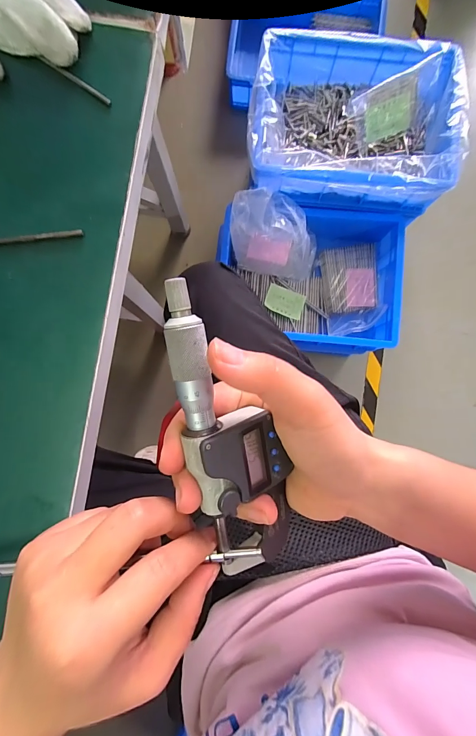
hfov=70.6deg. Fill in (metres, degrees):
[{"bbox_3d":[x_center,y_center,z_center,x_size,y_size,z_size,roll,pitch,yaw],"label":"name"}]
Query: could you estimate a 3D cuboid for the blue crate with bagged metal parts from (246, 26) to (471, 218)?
[{"bbox_3d":[0.236,-0.508,0.699,0.410,0.130,0.298,9,86,1],"label":"blue crate with bagged metal parts"}]

